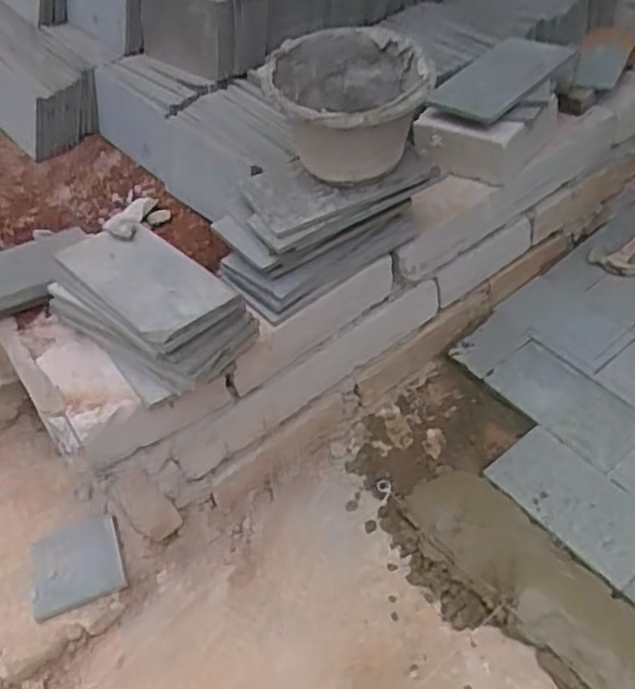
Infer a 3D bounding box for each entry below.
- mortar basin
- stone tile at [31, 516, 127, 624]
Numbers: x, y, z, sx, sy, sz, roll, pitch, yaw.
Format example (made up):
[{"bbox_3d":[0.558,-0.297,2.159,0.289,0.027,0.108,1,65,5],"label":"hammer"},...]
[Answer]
[{"bbox_3d":[0.052,-0.347,1.099,0.229,0.192,0.231,-2,45,2],"label":"mortar basin"},{"bbox_3d":[-0.442,0.406,1.301,0.170,0.013,0.156,-22,51,0],"label":"stone tile"}]

